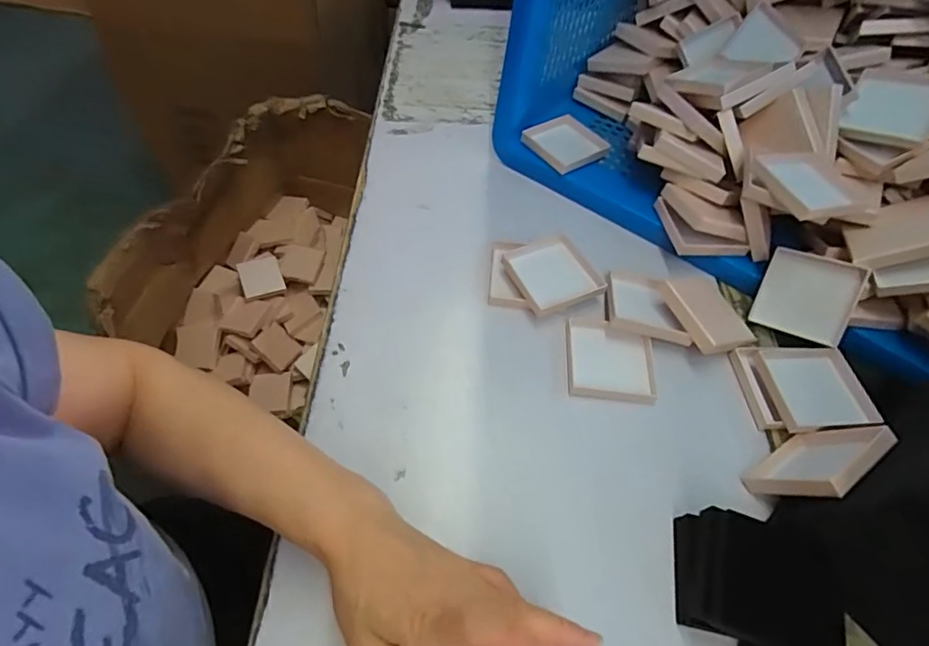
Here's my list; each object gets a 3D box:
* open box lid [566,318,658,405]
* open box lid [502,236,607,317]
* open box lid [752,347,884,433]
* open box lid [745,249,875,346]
[{"bbox_3d":[0.131,0.034,0.459,0.076,0.013,0.077,9,55,1],"label":"open box lid"},{"bbox_3d":[0.087,-0.048,0.494,0.078,0.011,0.080,-17,59,-16],"label":"open box lid"},{"bbox_3d":[0.300,0.054,0.438,0.072,0.016,0.082,-7,52,6],"label":"open box lid"},{"bbox_3d":[0.321,-0.025,0.480,0.075,0.019,0.075,22,101,25],"label":"open box lid"}]

